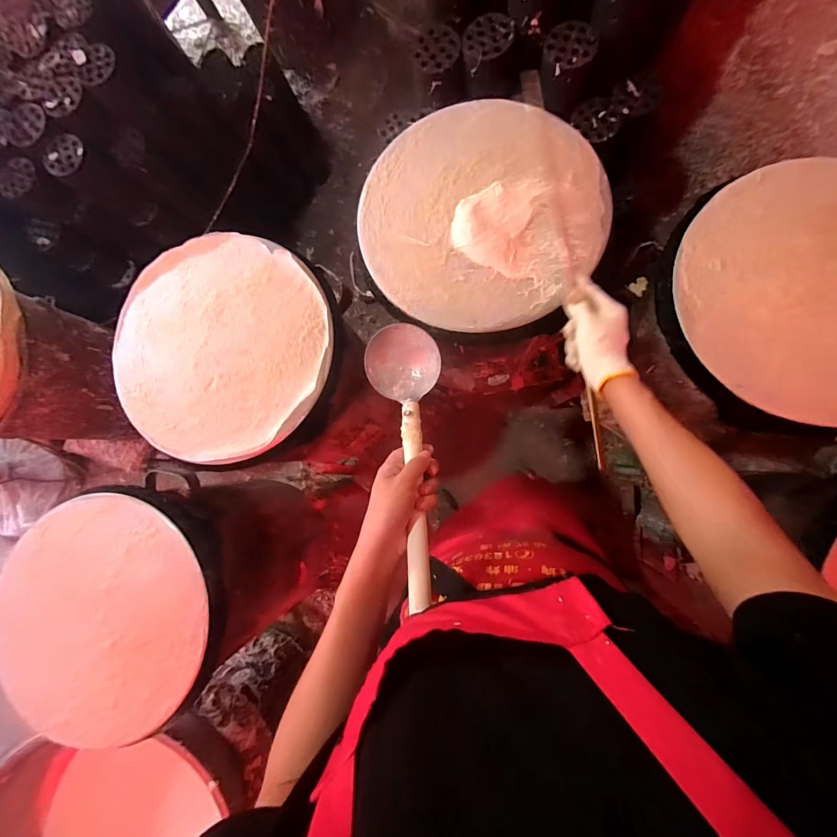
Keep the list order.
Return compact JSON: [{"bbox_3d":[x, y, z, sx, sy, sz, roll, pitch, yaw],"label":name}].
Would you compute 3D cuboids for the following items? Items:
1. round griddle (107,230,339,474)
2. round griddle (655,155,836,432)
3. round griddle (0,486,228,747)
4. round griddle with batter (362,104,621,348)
[{"bbox_3d":[-0.319,-0.113,0.606,0.377,0.029,0.359,-1,84,7],"label":"round griddle"},{"bbox_3d":[0.534,-0.169,0.502,0.362,0.046,0.355,-1,84,7],"label":"round griddle"},{"bbox_3d":[-0.495,0.305,0.588,0.361,0.054,0.369,-1,84,7],"label":"round griddle"},{"bbox_3d":[0.089,-0.299,0.557,0.356,0.035,0.350,-1,84,7],"label":"round griddle with batter"}]

